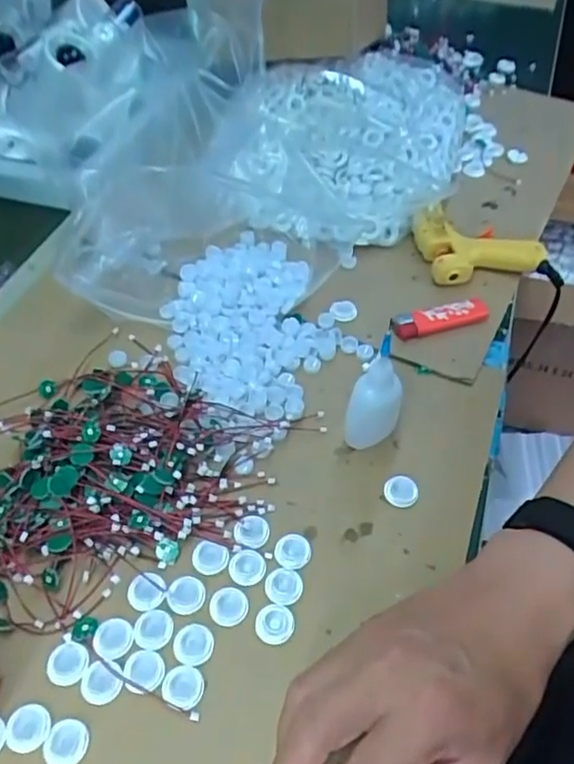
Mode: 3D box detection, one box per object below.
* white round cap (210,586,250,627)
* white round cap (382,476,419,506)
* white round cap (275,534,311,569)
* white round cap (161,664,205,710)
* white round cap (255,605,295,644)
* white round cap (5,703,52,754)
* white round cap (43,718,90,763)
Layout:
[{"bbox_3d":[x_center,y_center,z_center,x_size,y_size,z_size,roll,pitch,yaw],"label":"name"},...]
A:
[{"bbox_3d":[-0.035,0.135,0.373,0.023,0.004,0.023,0,50,0],"label":"white round cap"},{"bbox_3d":[0.079,0.075,0.423,0.023,0.007,0.021,0,50,0],"label":"white round cap"},{"bbox_3d":[0.004,0.109,0.395,0.023,0.004,0.022,0,50,0],"label":"white round cap"},{"bbox_3d":[-0.058,0.171,0.345,0.023,0.004,0.021,0,50,0],"label":"white round cap"},{"bbox_3d":[-0.007,0.144,0.367,0.022,0.004,0.022,0,50,0],"label":"white round cap"},{"bbox_3d":[-0.139,0.186,0.331,0.023,0.004,0.022,0,50,0],"label":"white round cap"},{"bbox_3d":[-0.117,0.192,0.327,0.022,0.004,0.023,0,50,0],"label":"white round cap"}]

